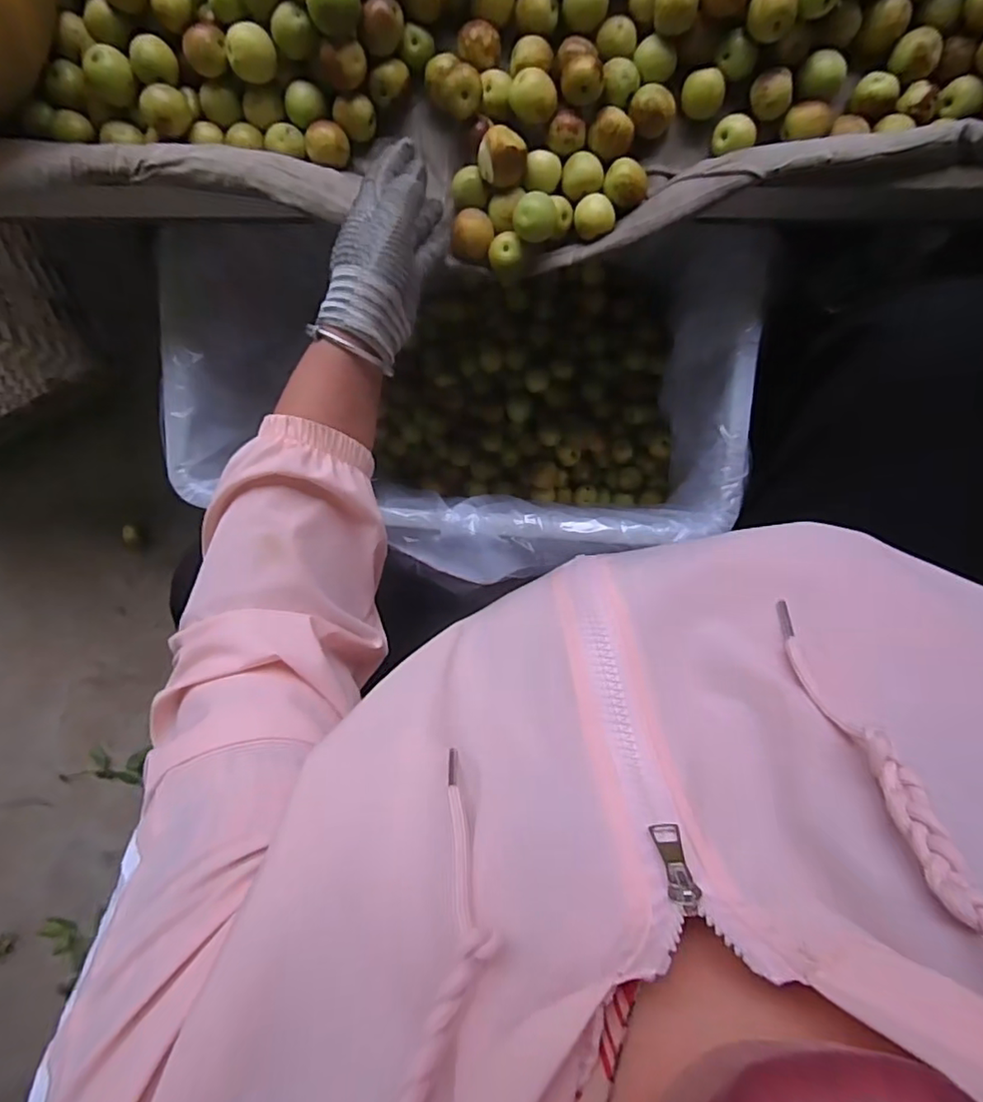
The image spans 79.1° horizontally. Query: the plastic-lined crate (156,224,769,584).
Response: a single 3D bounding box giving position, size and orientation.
[{"bbox_3d":[-0.028,-0.171,0.701,0.570,0.293,0.364,0,98,3],"label":"plastic-lined crate"}]

